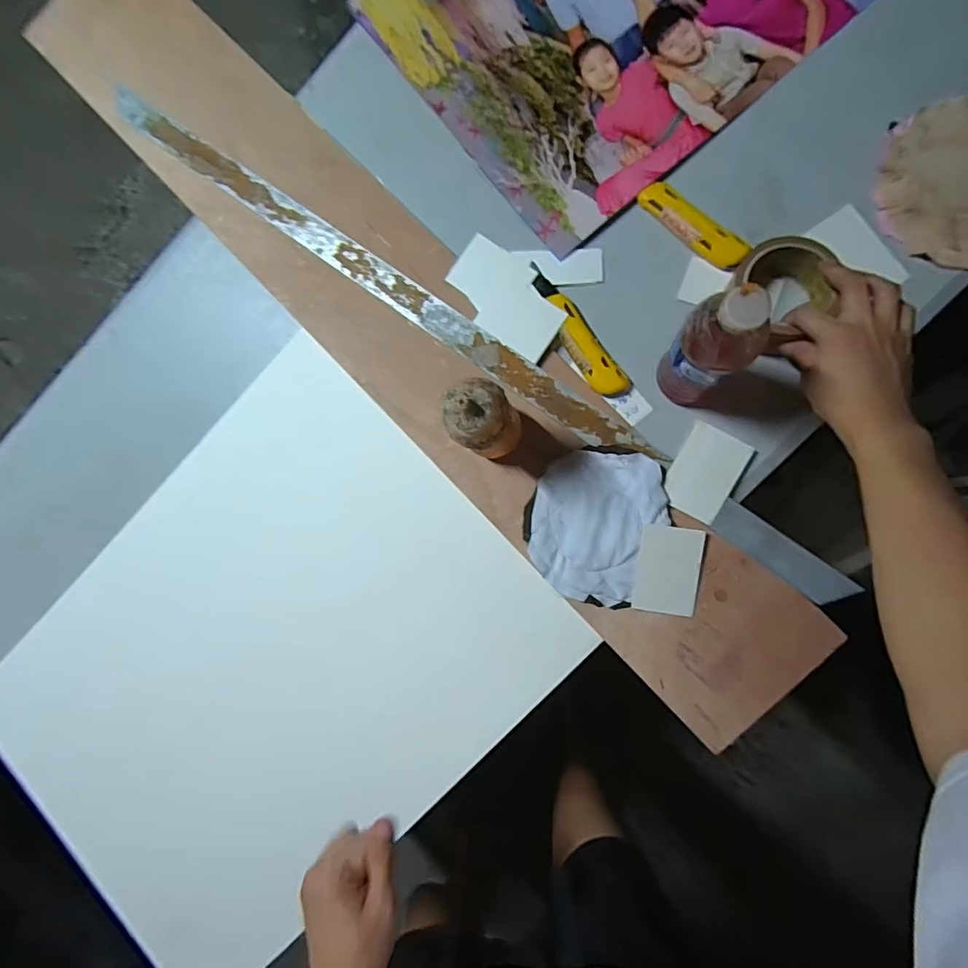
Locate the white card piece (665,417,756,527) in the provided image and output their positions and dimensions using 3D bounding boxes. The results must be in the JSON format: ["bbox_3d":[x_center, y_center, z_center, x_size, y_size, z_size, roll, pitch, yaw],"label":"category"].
[{"bbox_3d":[0.229,-0.011,0.543,0.065,0.005,0.090,29,93,9],"label":"white card piece"}]

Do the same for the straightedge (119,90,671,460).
[{"bbox_3d":[-0.138,-0.249,0.606,0.757,0.006,0.038,37,94,9],"label":"straightedge"}]

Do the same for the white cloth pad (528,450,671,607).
[{"bbox_3d":[0.118,0.045,0.553,0.132,0.015,0.153,6,89,10],"label":"white cloth pad"}]

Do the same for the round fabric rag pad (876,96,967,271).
[{"bbox_3d":[0.469,-0.296,0.508,0.154,0.017,0.154,0,88,9],"label":"round fabric rag pad"}]

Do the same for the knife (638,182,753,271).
[{"bbox_3d":[0.218,-0.271,0.551,0.127,0.015,0.034,44,95,8],"label":"knife"}]

